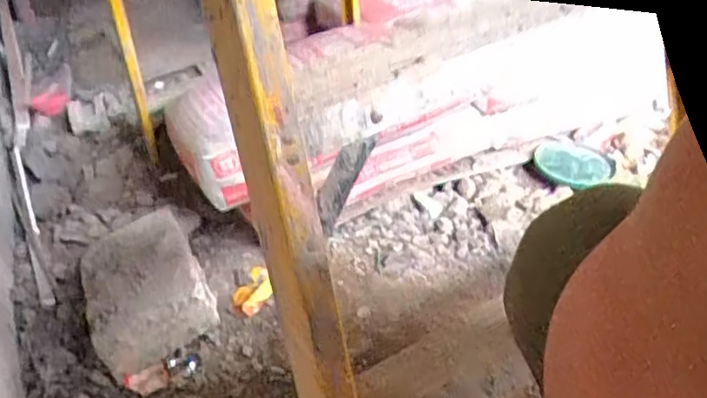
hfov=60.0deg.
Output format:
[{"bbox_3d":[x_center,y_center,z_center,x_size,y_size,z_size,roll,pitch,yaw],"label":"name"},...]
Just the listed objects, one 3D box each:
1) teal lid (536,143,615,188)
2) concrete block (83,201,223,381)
[{"bbox_3d":[0.471,-0.069,1.330,0.157,0.018,0.120,22,55,26],"label":"teal lid"},{"bbox_3d":[-0.380,0.145,1.118,0.210,0.103,0.308,-18,38,-20],"label":"concrete block"}]

